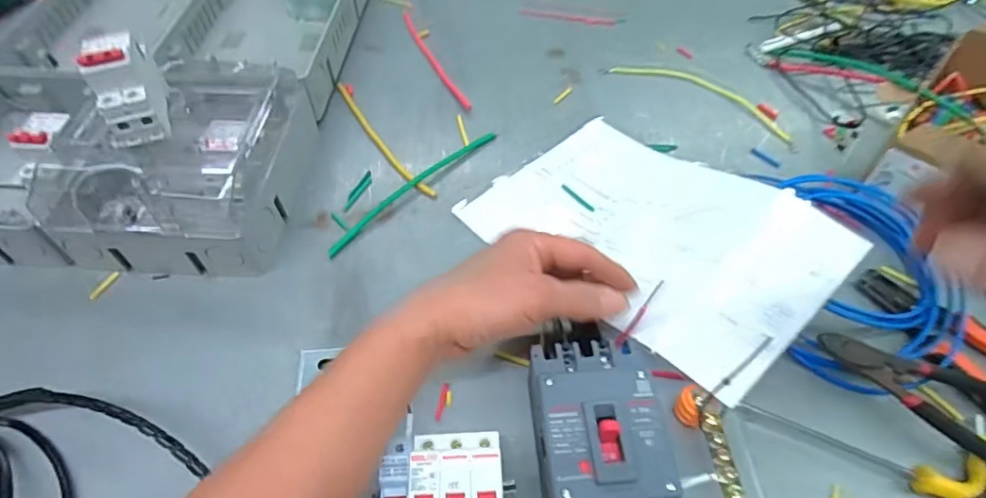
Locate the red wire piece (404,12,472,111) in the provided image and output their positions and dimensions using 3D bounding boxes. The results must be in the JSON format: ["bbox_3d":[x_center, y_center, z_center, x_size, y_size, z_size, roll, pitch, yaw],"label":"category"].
[{"bbox_3d":[-0.074,-0.234,0.685,0.012,0.005,0.211,-21,57,-14],"label":"red wire piece"}]

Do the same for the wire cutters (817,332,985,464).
[{"bbox_3d":[0.334,0.106,0.426,0.158,0.023,0.062,38,63,24],"label":"wire cutters"}]

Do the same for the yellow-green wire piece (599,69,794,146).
[{"bbox_3d":[0.244,-0.180,0.655,0.224,0.004,0.054,29,59,20],"label":"yellow-green wire piece"}]

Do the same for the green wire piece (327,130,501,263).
[{"bbox_3d":[-0.079,-0.062,0.560,0.019,0.004,0.214,37,62,24],"label":"green wire piece"}]

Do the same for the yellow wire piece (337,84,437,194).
[{"bbox_3d":[-0.123,-0.120,0.606,0.018,0.004,0.207,-30,60,-20],"label":"yellow wire piece"}]

